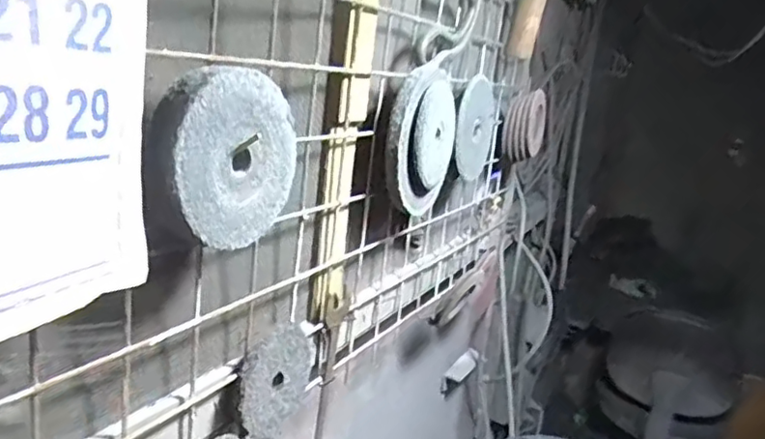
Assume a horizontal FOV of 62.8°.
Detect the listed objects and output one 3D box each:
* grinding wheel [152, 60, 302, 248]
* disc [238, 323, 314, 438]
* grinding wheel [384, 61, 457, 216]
[{"bbox_3d":[-0.087,-0.035,0.354,0.019,0.095,0.096,11,-25,29],"label":"grinding wheel"},{"bbox_3d":[-0.080,0.121,0.476,0.015,0.081,0.086,13,15,23],"label":"disc"},{"bbox_3d":[0.042,-0.073,0.595,0.047,0.126,0.130,11,14,13],"label":"grinding wheel"}]

